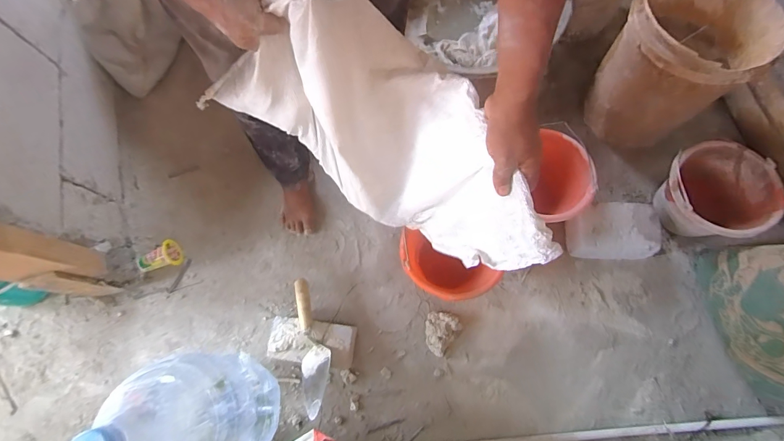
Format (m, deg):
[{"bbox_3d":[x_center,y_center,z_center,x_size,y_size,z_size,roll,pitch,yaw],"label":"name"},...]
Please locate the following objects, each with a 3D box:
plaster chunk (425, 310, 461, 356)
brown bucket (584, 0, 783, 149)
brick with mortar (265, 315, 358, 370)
[{"bbox_3d":[0.114,0.266,0.884,0.083,0.035,0.098,34,76,11],"label":"plaster chunk"},{"bbox_3d":[0.684,-0.391,0.922,0.296,0.330,0.285,0,72,1],"label":"brown bucket"},{"bbox_3d":[-0.189,0.285,0.866,0.202,0.072,0.093,8,72,4],"label":"brick with mortar"}]

